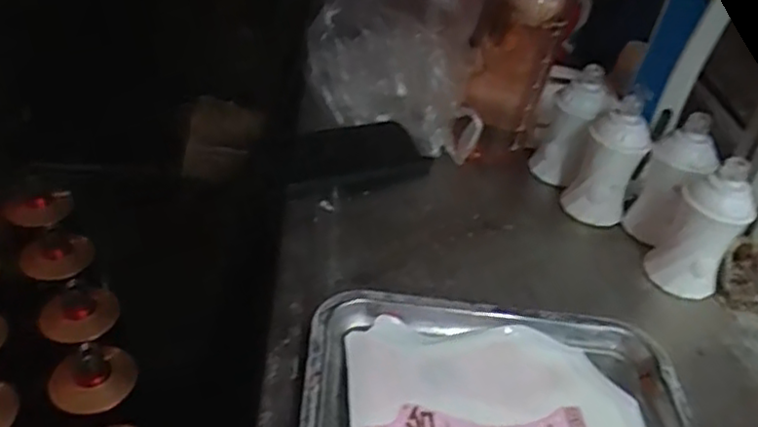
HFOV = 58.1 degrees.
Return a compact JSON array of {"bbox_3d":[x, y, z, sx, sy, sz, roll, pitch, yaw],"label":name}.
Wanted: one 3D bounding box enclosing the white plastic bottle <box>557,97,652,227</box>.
[{"bbox_3d":[0.210,-0.045,0.624,0.053,0.107,0.045,4,37,-5],"label":"white plastic bottle"}]

